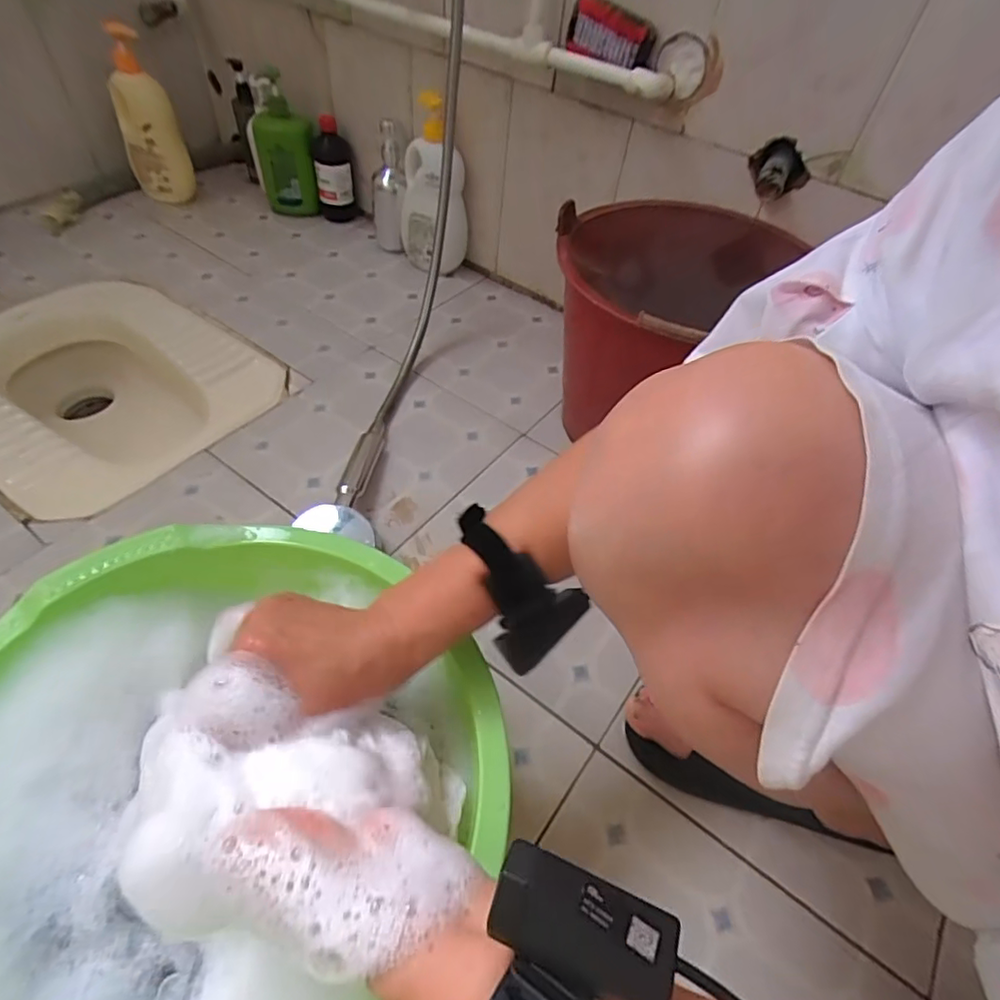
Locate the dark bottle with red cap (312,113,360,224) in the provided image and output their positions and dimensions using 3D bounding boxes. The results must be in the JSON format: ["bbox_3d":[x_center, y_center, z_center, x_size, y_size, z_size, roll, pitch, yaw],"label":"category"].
[{"bbox_3d":[-0.311,-0.613,1.067,0.072,0.169,0.070,-8,53,-11],"label":"dark bottle with red cap"}]

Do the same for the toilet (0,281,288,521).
[{"bbox_3d":[-0.591,-0.138,0.865,0.426,0.187,0.366,32,54,19],"label":"toilet"}]

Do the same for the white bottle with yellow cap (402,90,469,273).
[{"bbox_3d":[-0.111,-0.506,0.957,0.114,0.281,0.108,-3,51,-9],"label":"white bottle with yellow cap"}]

